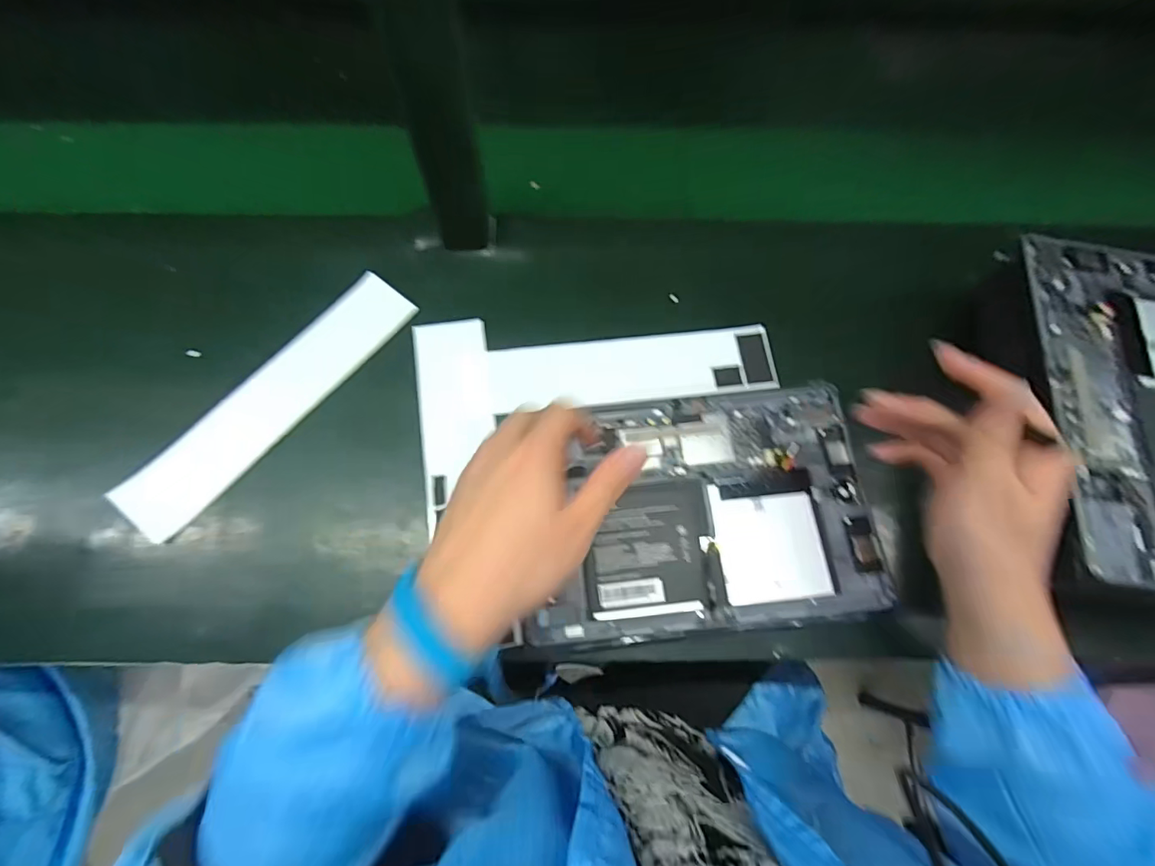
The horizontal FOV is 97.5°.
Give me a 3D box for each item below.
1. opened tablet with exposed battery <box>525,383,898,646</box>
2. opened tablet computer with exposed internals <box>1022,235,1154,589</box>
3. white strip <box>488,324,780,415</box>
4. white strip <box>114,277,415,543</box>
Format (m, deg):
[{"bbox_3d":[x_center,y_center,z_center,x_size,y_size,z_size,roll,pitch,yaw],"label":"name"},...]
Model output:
[{"bbox_3d":[0.091,0.054,0.371,0.240,0.010,0.169,-6,69,-3],"label":"opened tablet with exposed battery"},{"bbox_3d":[0.405,-0.024,0.349,0.165,0.016,0.264,8,69,3],"label":"opened tablet computer with exposed internals"},{"bbox_3d":[0.048,-0.057,0.439,0.241,0.010,0.062,-5,69,-2],"label":"white strip"},{"bbox_3d":[-0.247,-0.030,0.416,0.059,0.012,0.261,38,73,13],"label":"white strip"}]

